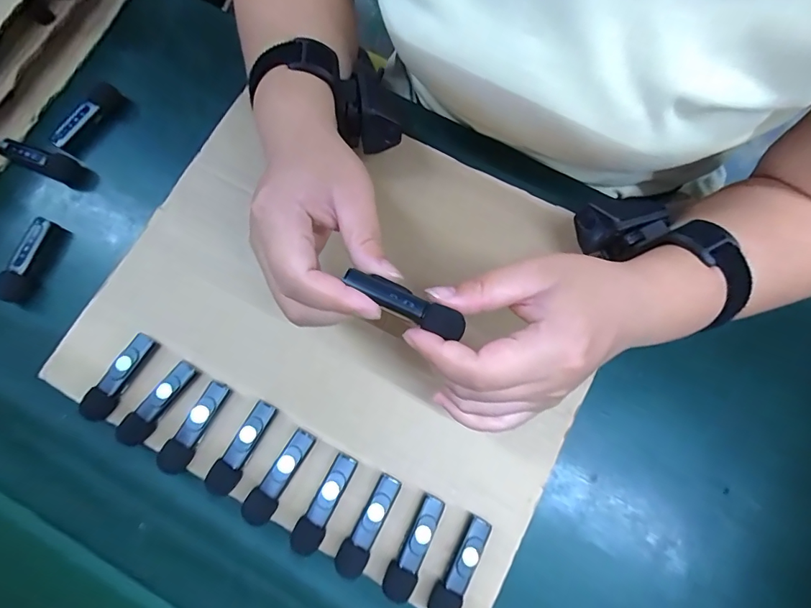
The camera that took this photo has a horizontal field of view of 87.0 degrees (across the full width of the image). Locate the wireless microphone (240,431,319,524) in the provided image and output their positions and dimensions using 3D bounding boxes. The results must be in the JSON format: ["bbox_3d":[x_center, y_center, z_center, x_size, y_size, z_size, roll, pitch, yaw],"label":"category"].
[{"bbox_3d":[-0.083,0.115,0.284,0.019,0.016,0.064,34,79,7],"label":"wireless microphone"}]

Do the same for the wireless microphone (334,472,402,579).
[{"bbox_3d":[-0.023,0.143,0.277,0.018,0.016,0.063,30,79,6],"label":"wireless microphone"}]

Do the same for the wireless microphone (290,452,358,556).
[{"bbox_3d":[-0.052,0.131,0.281,0.019,0.015,0.064,30,79,6],"label":"wireless microphone"}]

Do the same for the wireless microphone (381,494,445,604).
[{"bbox_3d":[0.006,0.157,0.275,0.019,0.014,0.064,29,79,6],"label":"wireless microphone"}]

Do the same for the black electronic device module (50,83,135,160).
[{"bbox_3d":[-0.255,-0.149,0.349,0.024,0.017,0.065,34,79,7],"label":"black electronic device module"}]

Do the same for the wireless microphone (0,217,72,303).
[{"bbox_3d":[-0.283,-0.033,0.323,0.019,0.019,0.065,19,78,4],"label":"wireless microphone"}]

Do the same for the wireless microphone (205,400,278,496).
[{"bbox_3d":[-0.110,0.097,0.289,0.018,0.016,0.063,29,79,6],"label":"wireless microphone"}]

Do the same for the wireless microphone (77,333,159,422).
[{"bbox_3d":[-0.199,0.051,0.298,0.016,0.017,0.063,29,79,6],"label":"wireless microphone"}]

